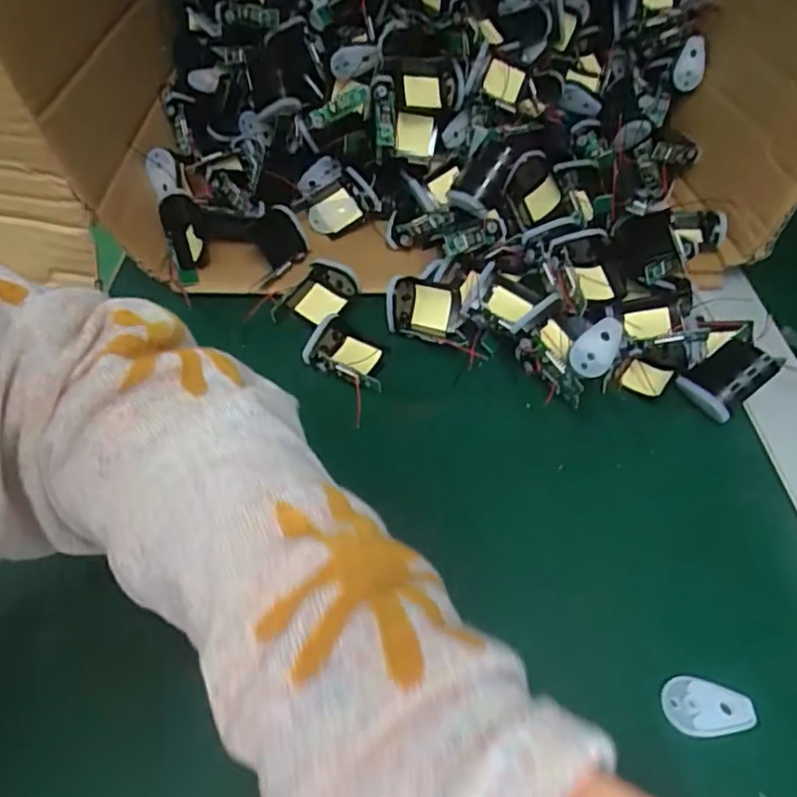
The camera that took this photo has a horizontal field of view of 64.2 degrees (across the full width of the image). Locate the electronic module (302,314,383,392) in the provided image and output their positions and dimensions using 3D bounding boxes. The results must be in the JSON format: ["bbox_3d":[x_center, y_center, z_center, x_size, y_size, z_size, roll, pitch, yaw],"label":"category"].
[{"bbox_3d":[-0.027,-0.028,0.382,0.048,0.017,0.038,21,50,16],"label":"electronic module"}]

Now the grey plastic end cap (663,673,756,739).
[{"bbox_3d":[0.126,0.124,0.258,0.036,0.004,0.022,-3,48,-6],"label":"grey plastic end cap"}]

